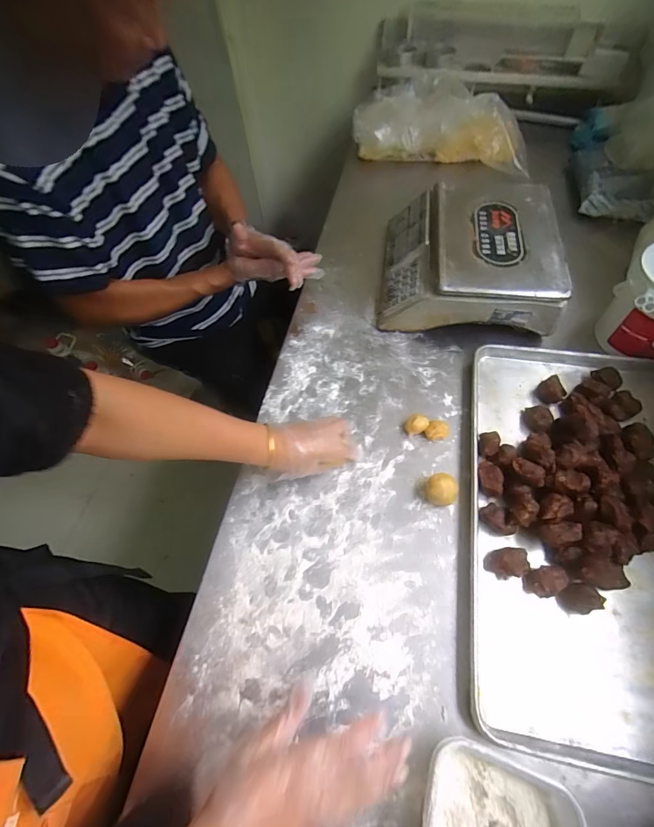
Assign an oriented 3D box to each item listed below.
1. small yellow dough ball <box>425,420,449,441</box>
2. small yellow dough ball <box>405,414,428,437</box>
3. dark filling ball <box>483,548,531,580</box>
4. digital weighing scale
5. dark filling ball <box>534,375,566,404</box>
[{"bbox_3d":[0.192,0.030,0.671,0.036,0.024,0.037,-1,62,3],"label":"small yellow dough ball"},{"bbox_3d":[0.156,0.021,0.676,0.037,0.030,0.031,-22,63,-8],"label":"small yellow dough ball"},{"bbox_3d":[0.265,0.218,0.562,0.059,0.033,0.044,-4,62,1],"label":"dark filling ball"},{"bbox_3d":[0.280,-0.323,0.792,0.317,0.128,0.321,5,63,6],"label":"digital weighing scale"},{"bbox_3d":[0.400,-0.040,0.686,0.035,0.035,0.042,-39,67,-16],"label":"dark filling ball"}]

